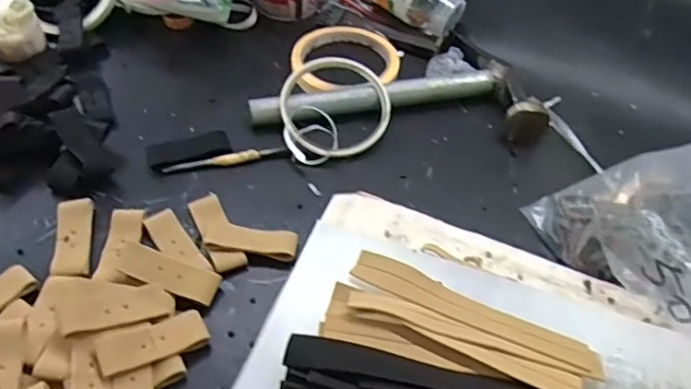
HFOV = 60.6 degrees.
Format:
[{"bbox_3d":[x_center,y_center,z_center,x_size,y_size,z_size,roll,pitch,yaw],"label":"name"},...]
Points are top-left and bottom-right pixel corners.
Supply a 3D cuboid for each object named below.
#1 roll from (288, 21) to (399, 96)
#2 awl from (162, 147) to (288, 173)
[{"bbox_3d":[0.000,-0.123,0.521,0.092,0.014,0.099,0,46,0],"label":"roll"},{"bbox_3d":[-0.090,-0.026,0.443,0.090,0.007,0.009,-9,51,-11],"label":"awl"}]

